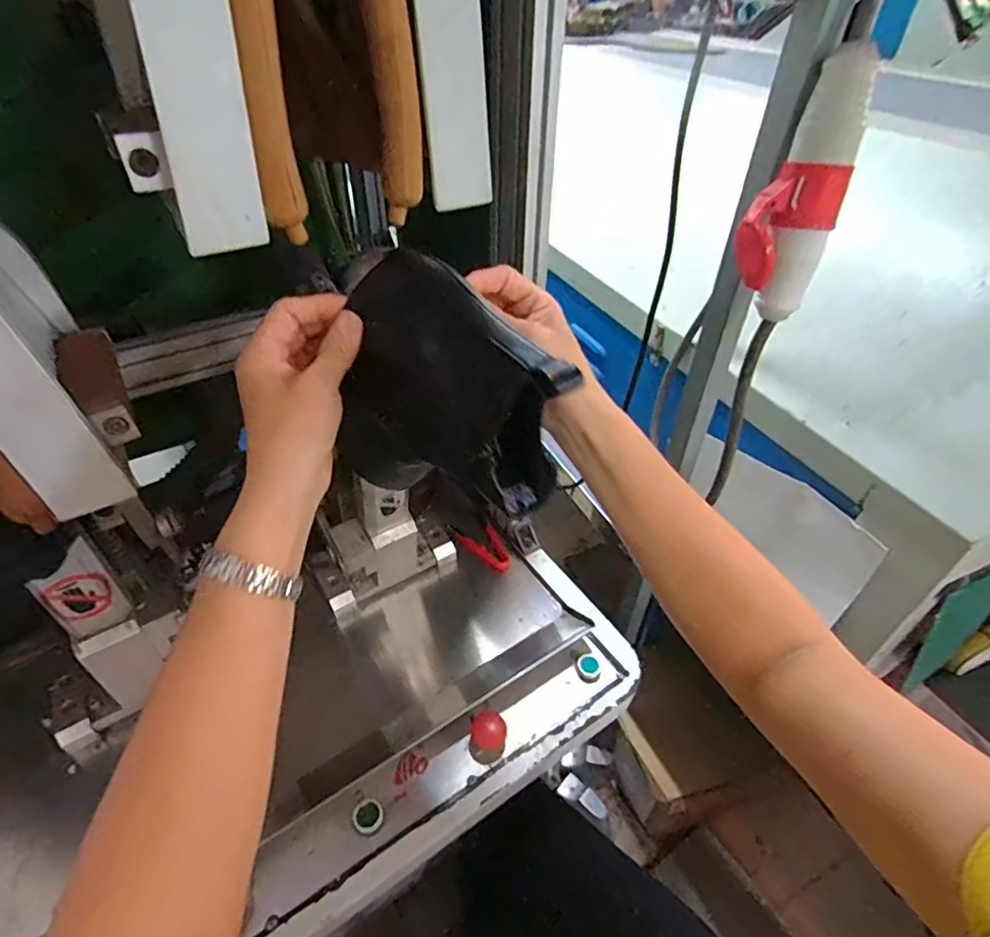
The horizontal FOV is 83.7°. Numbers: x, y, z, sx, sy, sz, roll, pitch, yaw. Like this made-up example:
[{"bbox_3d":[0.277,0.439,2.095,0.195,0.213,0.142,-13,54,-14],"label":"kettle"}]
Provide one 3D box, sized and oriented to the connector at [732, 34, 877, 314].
[{"bbox_3d":[0.249,-0.223,0.455,0.070,0.180,0.052,20,46,20],"label":"connector"}]

